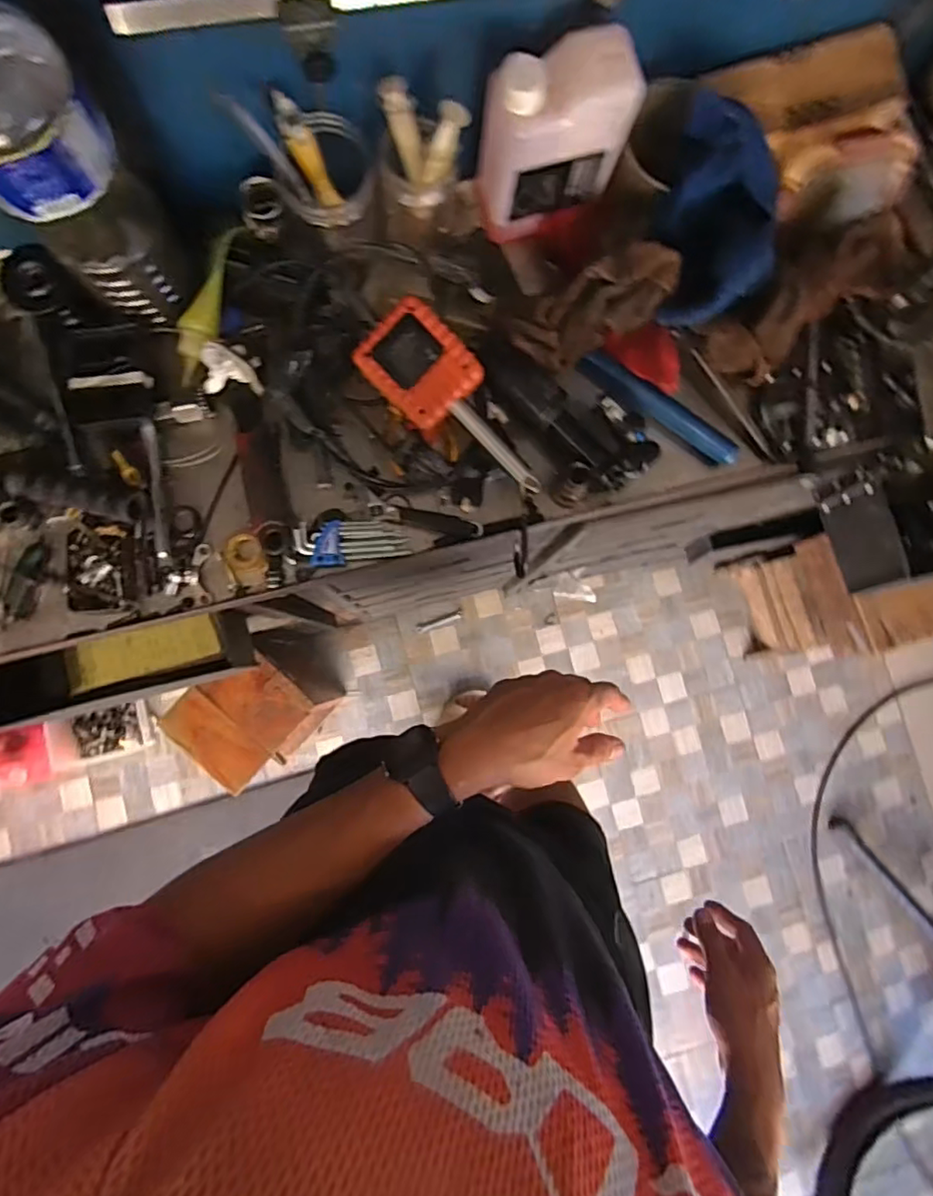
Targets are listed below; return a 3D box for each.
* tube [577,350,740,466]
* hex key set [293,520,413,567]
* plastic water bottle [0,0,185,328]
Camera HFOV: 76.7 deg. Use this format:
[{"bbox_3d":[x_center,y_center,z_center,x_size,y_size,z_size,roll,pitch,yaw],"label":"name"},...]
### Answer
[{"bbox_3d":[0.214,-0.212,0.647,0.197,0.028,0.031,35,83,0],"label":"tube"},{"bbox_3d":[-0.116,-0.056,0.610,0.115,0.018,0.043,-3,84,-17],"label":"hex key set"},{"bbox_3d":[-0.326,-0.334,0.492,0.103,0.258,0.098,-40,88,-6],"label":"plastic water bottle"}]

